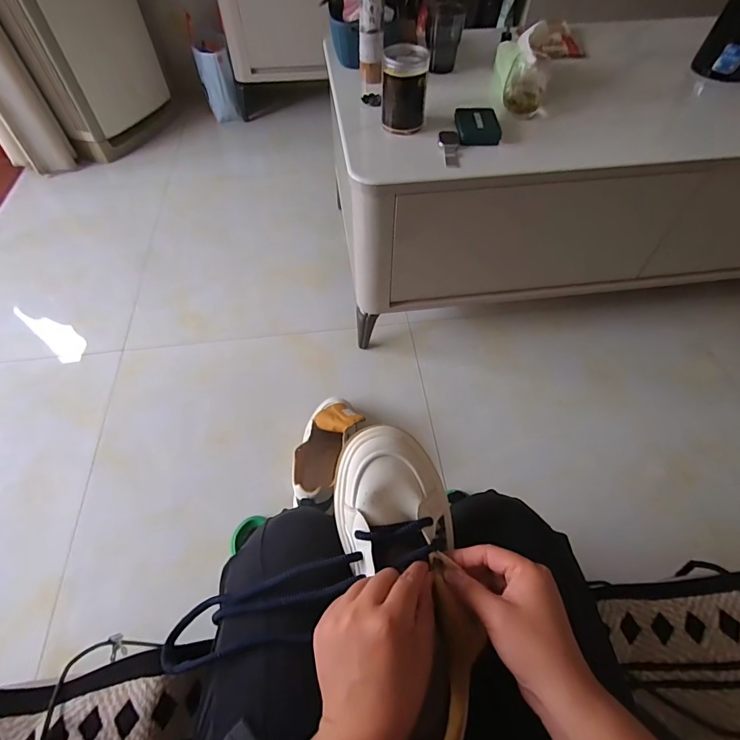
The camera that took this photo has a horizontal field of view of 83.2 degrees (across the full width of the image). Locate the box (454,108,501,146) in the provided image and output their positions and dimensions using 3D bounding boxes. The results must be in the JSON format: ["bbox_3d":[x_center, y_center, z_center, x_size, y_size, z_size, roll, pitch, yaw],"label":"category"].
[{"bbox_3d":[0.204,-0.468,0.796,0.077,0.019,0.108,0,57,1],"label":"box"}]

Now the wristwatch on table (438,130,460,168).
[{"bbox_3d":[0.145,-0.404,0.761,0.034,0.018,0.093,1,57,1],"label":"wristwatch on table"}]

